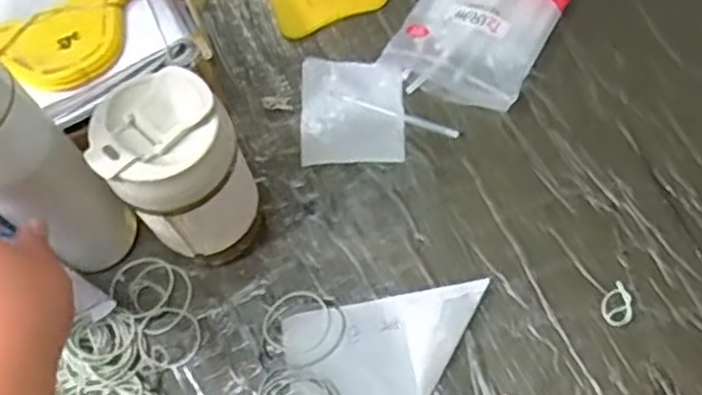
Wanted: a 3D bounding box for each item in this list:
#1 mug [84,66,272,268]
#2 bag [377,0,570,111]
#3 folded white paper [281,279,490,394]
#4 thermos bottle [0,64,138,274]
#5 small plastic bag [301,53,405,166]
[{"bbox_3d":[-0.110,-0.010,0.485,0.073,0.155,0.078,-1,66,3],"label":"mug"},{"bbox_3d":[0.114,-0.157,0.607,0.114,0.027,0.168,27,70,15],"label":"bag"},{"bbox_3d":[0.025,0.108,0.494,0.141,0.032,0.083,-10,66,-1],"label":"folded white paper"},{"bbox_3d":[-0.191,-0.007,0.440,0.064,0.244,0.061,-1,66,3],"label":"thermos bottle"},{"bbox_3d":[0.001,-0.073,0.585,0.081,0.009,0.095,-2,66,3],"label":"small plastic bag"}]

